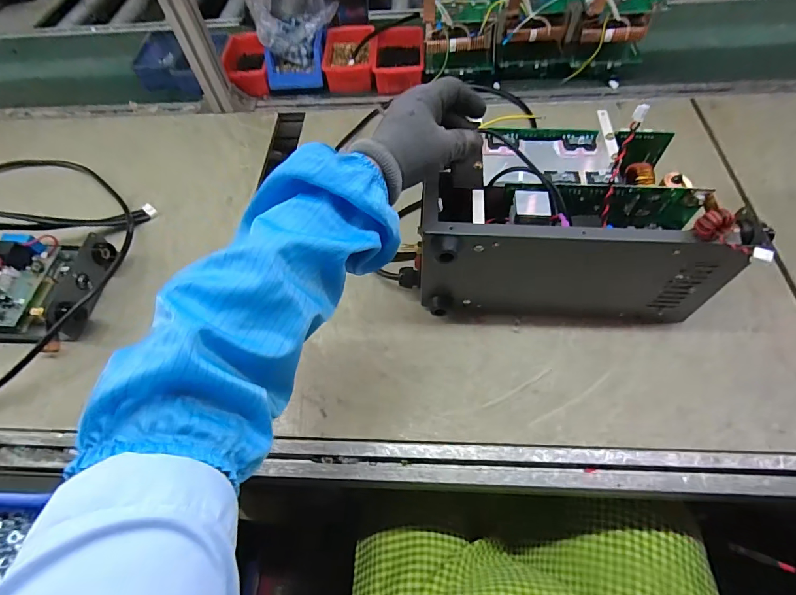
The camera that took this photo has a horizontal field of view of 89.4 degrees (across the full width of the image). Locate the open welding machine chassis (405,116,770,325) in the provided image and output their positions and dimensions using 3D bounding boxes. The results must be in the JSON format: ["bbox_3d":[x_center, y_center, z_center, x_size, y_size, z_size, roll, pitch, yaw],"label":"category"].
[{"bbox_3d":[0.193,-0.101,0.487,0.335,0.170,0.218,4,61,6],"label":"open welding machine chassis"}]

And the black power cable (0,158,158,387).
[{"bbox_3d":[-0.584,-0.059,0.581,0.389,0.089,0.427,-2,61,3],"label":"black power cable"}]

